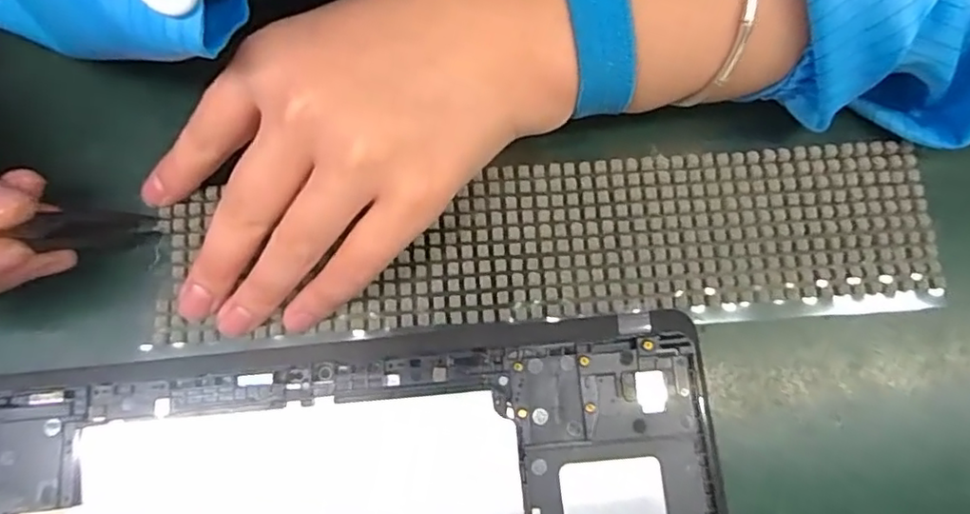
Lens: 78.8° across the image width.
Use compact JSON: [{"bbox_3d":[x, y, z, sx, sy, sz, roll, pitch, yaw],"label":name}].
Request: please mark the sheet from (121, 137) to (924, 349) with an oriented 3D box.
[{"bbox_3d":[0.022,-0.004,0.219,0.284,0.004,0.064,-5,80,-1],"label":"sheet"}]

